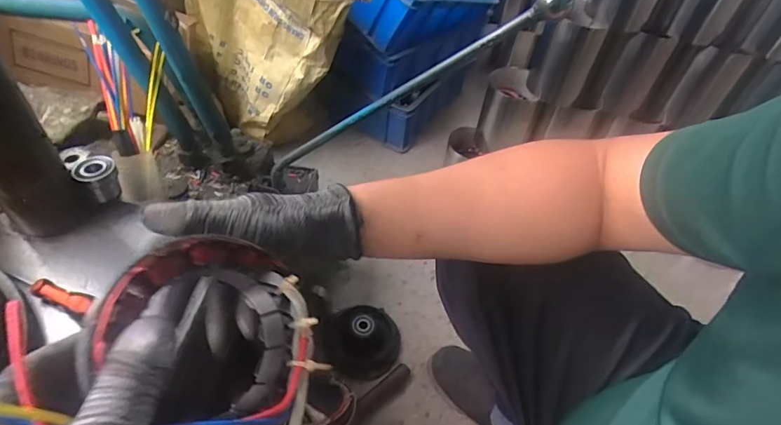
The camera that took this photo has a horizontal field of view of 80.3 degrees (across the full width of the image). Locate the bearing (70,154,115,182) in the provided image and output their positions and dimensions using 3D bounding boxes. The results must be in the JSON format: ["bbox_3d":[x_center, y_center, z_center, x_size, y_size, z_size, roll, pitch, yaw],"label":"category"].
[{"bbox_3d":[-0.305,-0.045,0.473,0.038,0.008,0.038,-9,50,-14],"label":"bearing"}]

